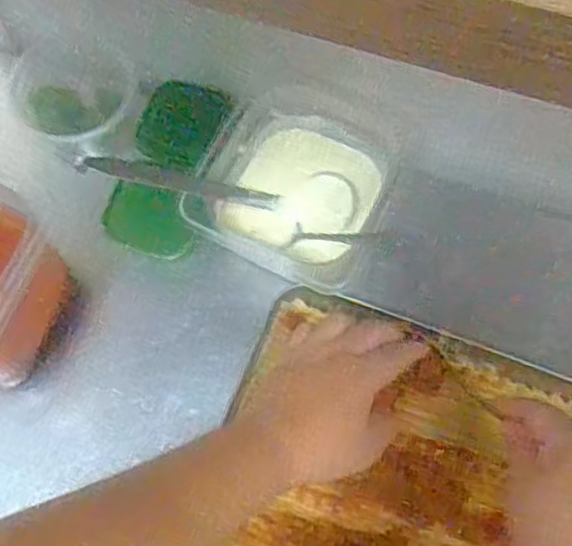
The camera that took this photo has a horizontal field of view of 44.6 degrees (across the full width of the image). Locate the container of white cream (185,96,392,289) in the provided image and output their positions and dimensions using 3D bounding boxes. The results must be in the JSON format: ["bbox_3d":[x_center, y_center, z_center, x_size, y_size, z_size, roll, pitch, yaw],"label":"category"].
[{"bbox_3d":[0.008,-0.070,0.627,0.151,0.077,0.145,28,73,11],"label":"container of white cream"}]

